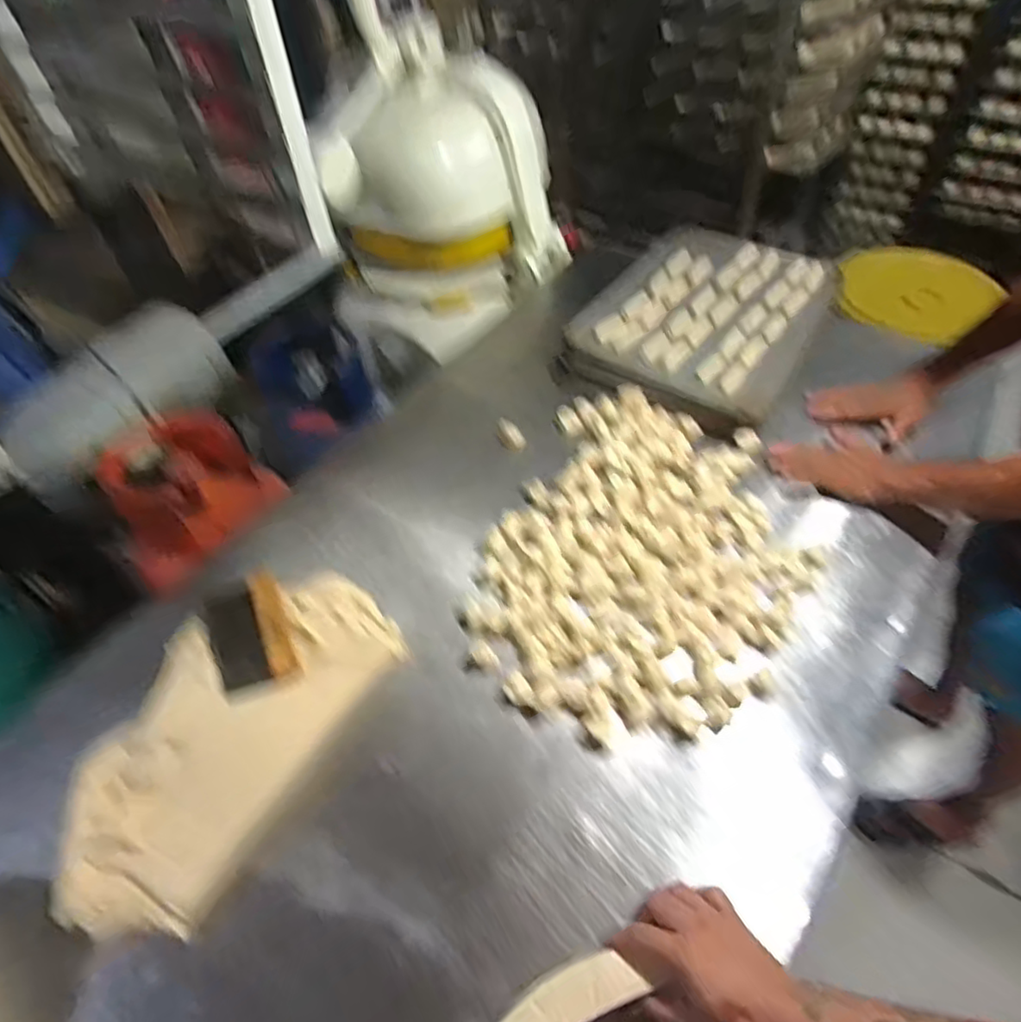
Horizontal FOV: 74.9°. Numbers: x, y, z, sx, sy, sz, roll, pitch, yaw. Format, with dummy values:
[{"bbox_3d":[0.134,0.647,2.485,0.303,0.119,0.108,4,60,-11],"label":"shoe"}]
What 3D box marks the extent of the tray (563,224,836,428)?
[{"bbox_3d":[0.359,-0.365,1.219,0.367,0.078,0.519,27,56,24],"label":"tray"}]

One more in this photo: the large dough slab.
[{"bbox_3d":[-0.327,0.249,0.776,0.238,0.043,0.434,24,55,22],"label":"large dough slab"}]

